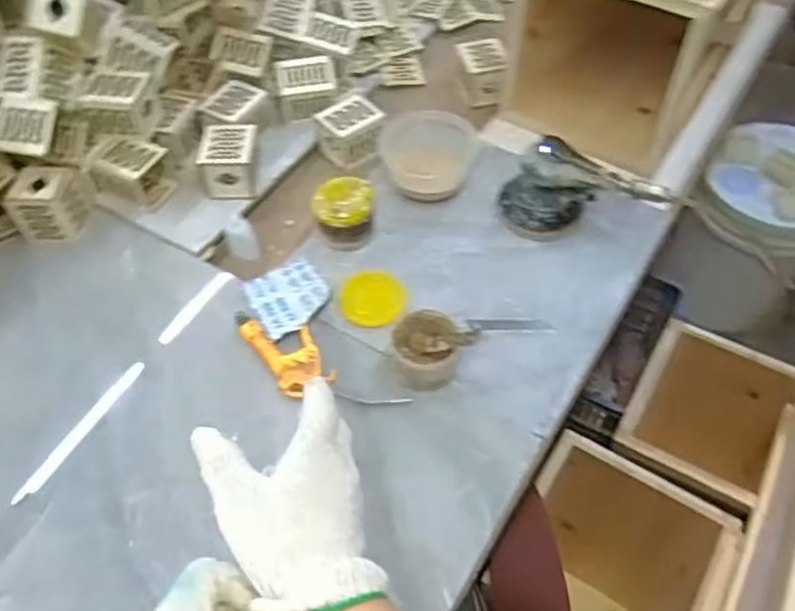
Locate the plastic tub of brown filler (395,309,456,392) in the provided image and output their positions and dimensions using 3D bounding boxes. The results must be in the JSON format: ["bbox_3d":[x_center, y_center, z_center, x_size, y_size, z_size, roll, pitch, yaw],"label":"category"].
[{"bbox_3d":[0.032,0.048,0.787,0.070,0.052,0.074,-1,53,1],"label":"plastic tub of brown filler"}]

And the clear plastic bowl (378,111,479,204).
[{"bbox_3d":[0.040,-0.209,0.969,0.126,0.076,0.112,20,56,16],"label":"clear plastic bowl"}]

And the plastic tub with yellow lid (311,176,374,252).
[{"bbox_3d":[-0.068,-0.122,0.904,0.076,0.056,0.070,-1,53,1],"label":"plastic tub with yellow lid"}]

